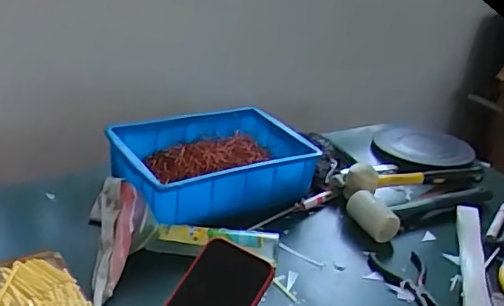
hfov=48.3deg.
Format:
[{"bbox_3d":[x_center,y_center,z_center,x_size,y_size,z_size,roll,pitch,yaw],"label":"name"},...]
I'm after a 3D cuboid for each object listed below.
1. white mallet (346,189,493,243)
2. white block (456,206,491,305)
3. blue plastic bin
[{"bbox_3d":[0.278,0.072,0.909,0.286,0.051,0.079,-11,32,-32],"label":"white mallet"},{"bbox_3d":[0.303,0.151,0.768,0.033,0.018,0.299,11,26,13],"label":"white block"},{"bbox_3d":[-0.060,0.023,0.890,0.312,0.107,0.193,-11,32,-32],"label":"blue plastic bin"}]

